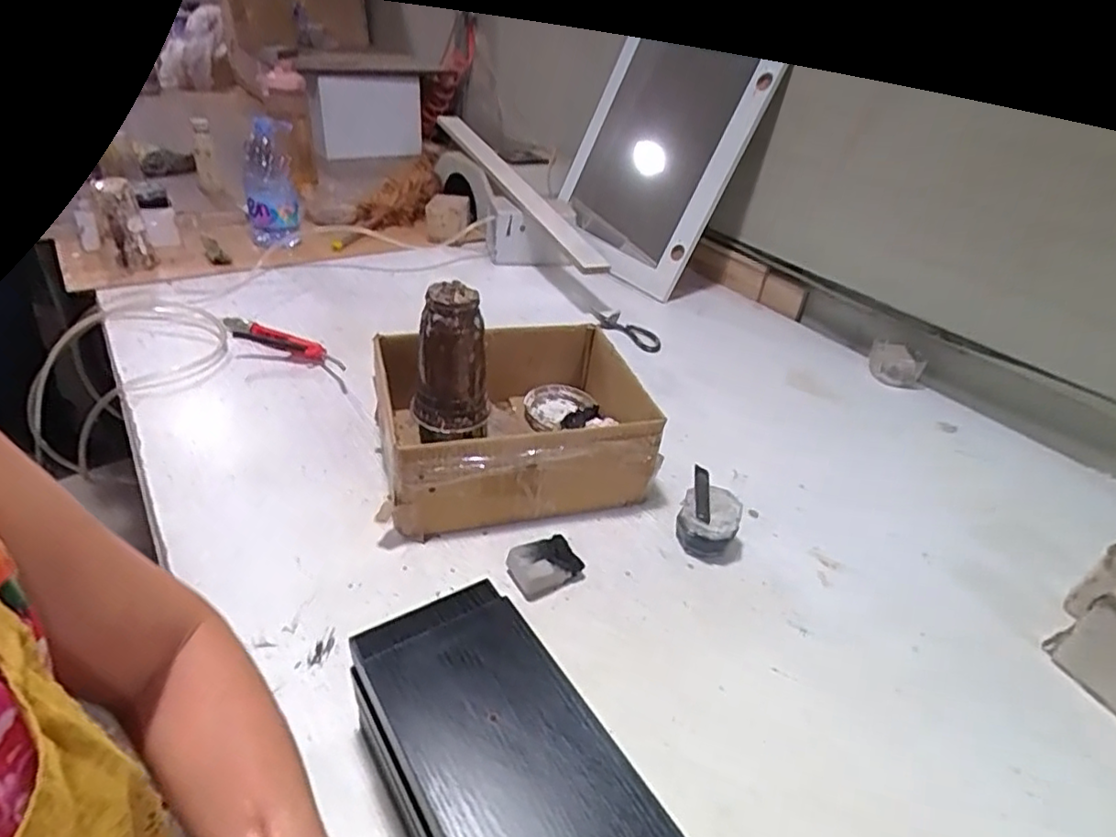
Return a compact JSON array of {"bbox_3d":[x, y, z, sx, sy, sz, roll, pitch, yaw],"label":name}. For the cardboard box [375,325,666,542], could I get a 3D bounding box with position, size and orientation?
[{"bbox_3d":[-0.052,-0.005,0.826,0.345,0.121,0.288,-7,36,-20],"label":"cardboard box"}]

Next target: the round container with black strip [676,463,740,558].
[{"bbox_3d":[0.180,0.111,0.748,0.066,0.063,0.104,15,35,13],"label":"round container with black strip"}]

